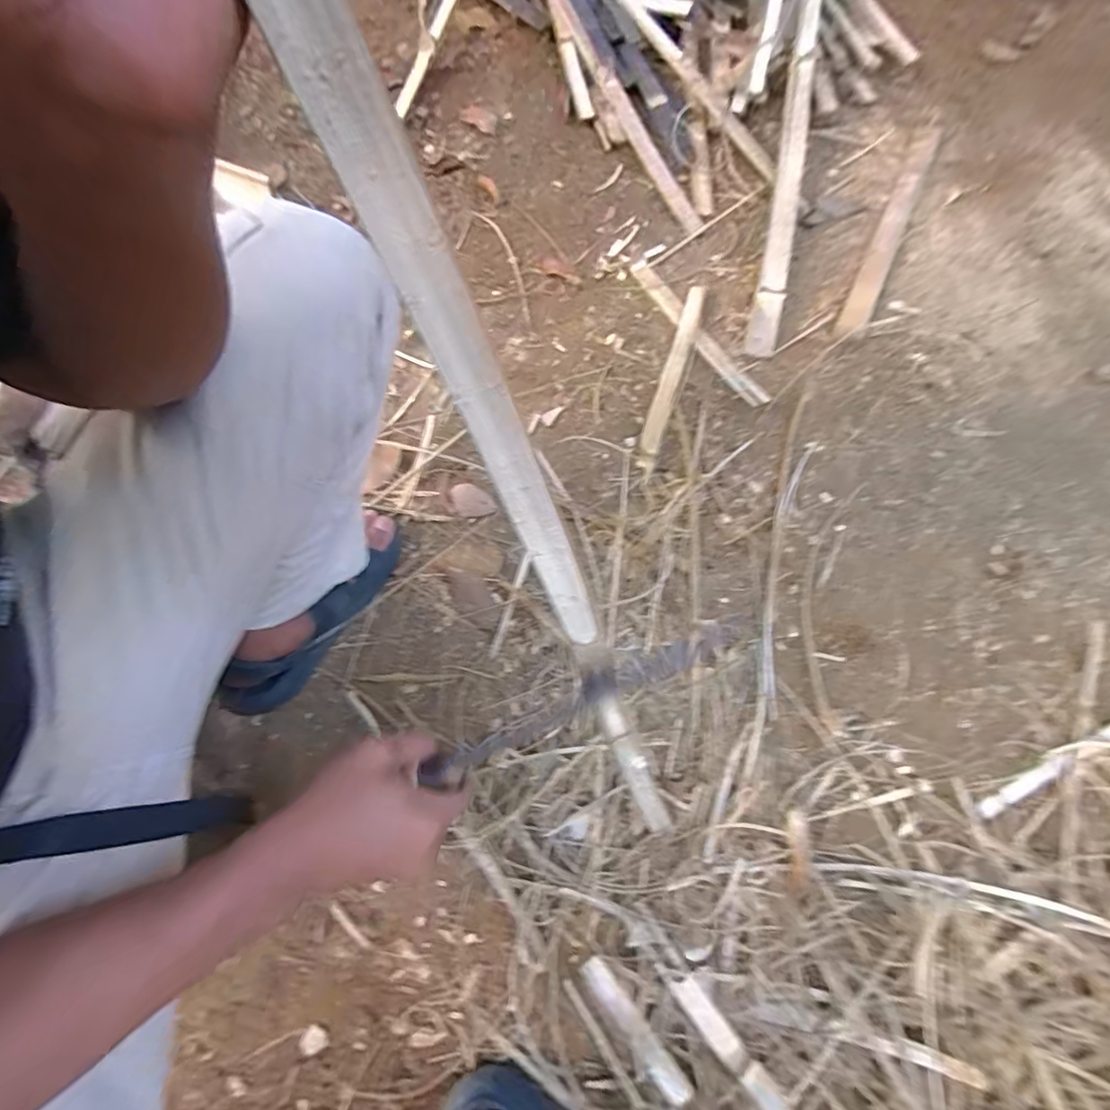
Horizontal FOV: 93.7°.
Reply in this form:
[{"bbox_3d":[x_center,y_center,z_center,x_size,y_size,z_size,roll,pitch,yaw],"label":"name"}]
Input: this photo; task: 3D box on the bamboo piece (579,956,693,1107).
[{"bbox_3d":[0.079,0.474,0.522,0.027,0.021,0.143,-40,77,-12],"label":"bamboo piece"}]

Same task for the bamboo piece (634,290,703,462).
[{"bbox_3d":[0.172,-0.267,0.762,0.031,0.018,0.324,18,73,5],"label":"bamboo piece"}]

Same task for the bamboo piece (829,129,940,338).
[{"bbox_3d":[0.560,-0.545,0.864,0.046,0.010,0.500,26,74,8],"label":"bamboo piece"}]

